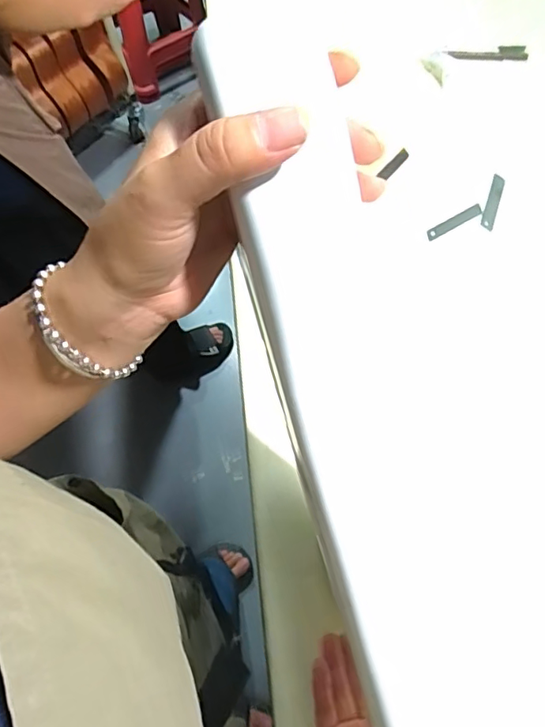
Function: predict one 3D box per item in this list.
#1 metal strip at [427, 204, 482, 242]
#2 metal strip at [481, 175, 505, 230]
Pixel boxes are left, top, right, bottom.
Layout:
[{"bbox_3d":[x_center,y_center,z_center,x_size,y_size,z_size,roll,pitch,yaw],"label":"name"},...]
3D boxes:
[{"bbox_3d":[0.229,-0.178,0.661,0.083,0.007,0.019,-28,65,-10],"label":"metal strip"},{"bbox_3d":[0.283,-0.207,0.668,0.017,0.009,0.092,23,67,5],"label":"metal strip"}]

